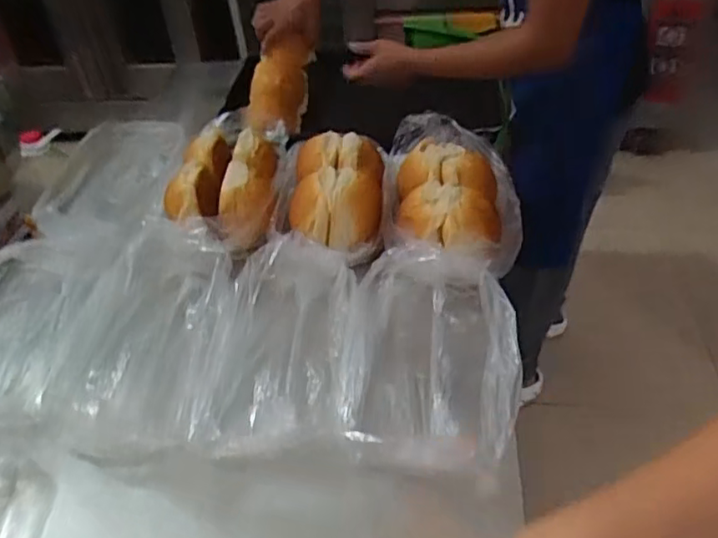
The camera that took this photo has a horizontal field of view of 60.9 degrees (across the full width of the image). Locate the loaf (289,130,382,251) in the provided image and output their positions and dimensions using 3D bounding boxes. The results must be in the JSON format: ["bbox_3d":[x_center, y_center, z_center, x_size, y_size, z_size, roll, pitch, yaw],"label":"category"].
[{"bbox_3d":[-0.037,-0.139,1.007,0.151,0.079,0.253,-3,40,4],"label":"loaf"}]

